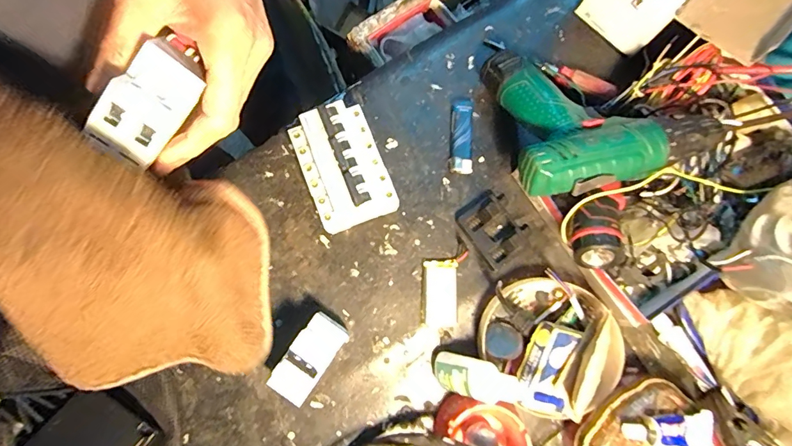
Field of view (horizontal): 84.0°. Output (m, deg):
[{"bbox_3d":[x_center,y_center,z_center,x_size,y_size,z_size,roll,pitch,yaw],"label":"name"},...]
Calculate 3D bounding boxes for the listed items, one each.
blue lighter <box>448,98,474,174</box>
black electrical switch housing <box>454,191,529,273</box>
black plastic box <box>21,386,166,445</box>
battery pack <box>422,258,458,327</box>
[{"bbox_3d":[0.071,-0.095,0.476,0.024,0.012,0.083,3,79,0],"label":"blue lighter"},{"bbox_3d":[0.101,0.004,0.453,0.055,0.025,0.072,-36,82,-7],"label":"black electrical switch housing"},{"bbox_3d":[-0.262,0.191,0.384,0.081,0.035,0.081,31,58,9],"label":"black plastic box"},{"bbox_3d":[0.044,0.072,0.451,0.034,0.008,0.069,2,79,0],"label":"battery pack"}]

